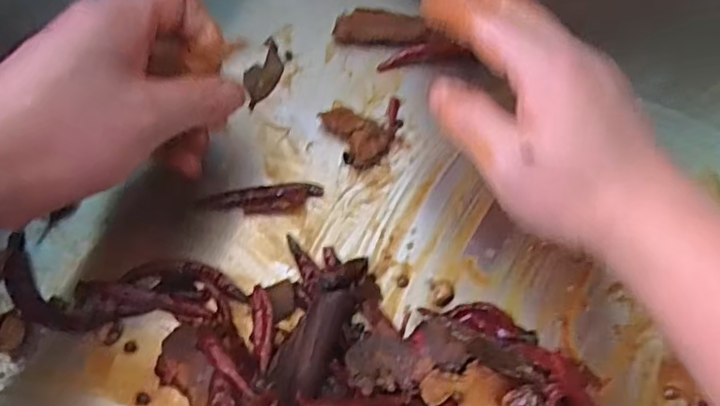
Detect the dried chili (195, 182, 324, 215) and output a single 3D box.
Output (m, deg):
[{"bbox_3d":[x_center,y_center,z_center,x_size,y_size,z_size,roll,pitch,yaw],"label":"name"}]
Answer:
[{"bbox_3d":[-0.050,-0.002,0.311,0.061,0.004,0.014,-7,69,-4],"label":"dried chili"}]

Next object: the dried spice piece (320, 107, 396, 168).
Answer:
[{"bbox_3d":[-0.003,-0.034,0.322,0.039,0.005,0.028,21,69,7],"label":"dried spice piece"}]

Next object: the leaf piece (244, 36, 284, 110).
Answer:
[{"bbox_3d":[-0.052,-0.071,0.334,0.016,0.004,0.043,16,68,5],"label":"leaf piece"}]

